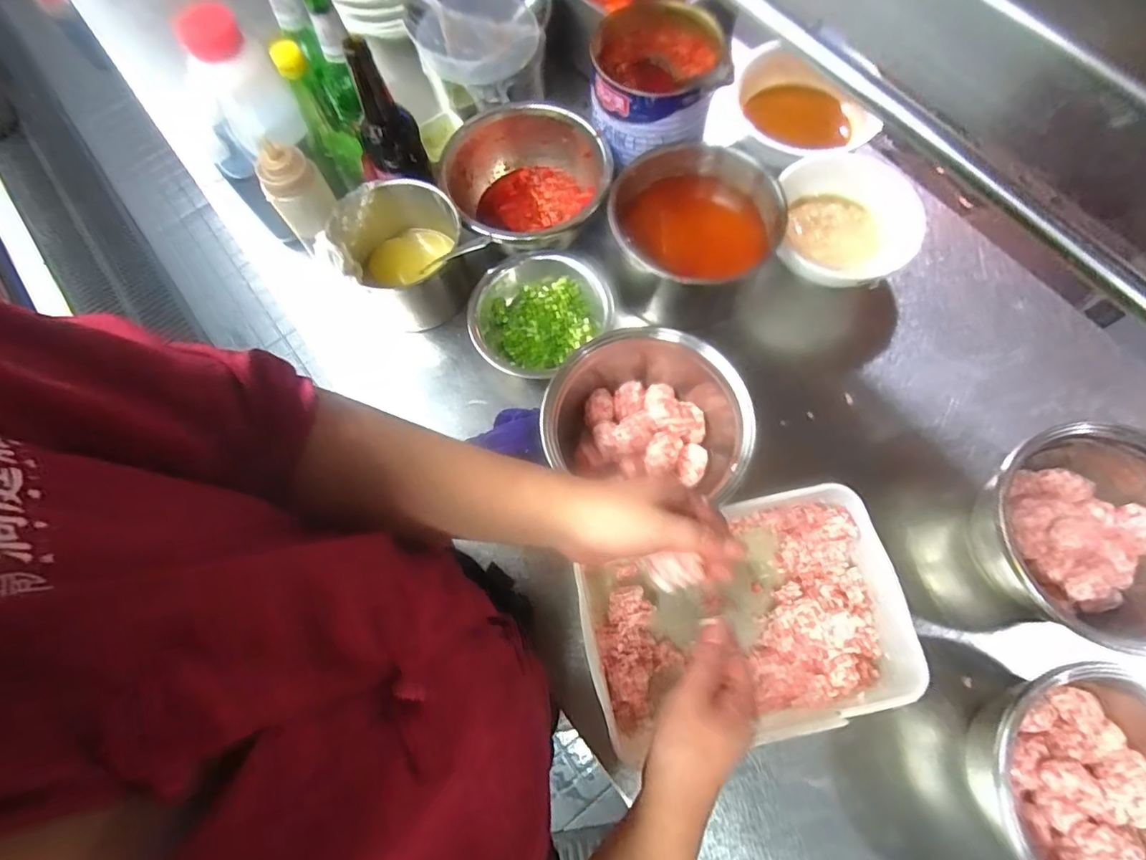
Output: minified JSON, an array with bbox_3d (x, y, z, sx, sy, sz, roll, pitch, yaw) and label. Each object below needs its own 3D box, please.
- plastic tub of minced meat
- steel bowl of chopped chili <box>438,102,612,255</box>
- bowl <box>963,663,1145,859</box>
[{"bbox_3d":[0.168,0.188,0.550,0.308,0.085,0.201,-16,72,-3],"label":"plastic tub of minced meat"},{"bbox_3d":[-0.054,-0.313,0.715,0.197,0.092,0.192,-1,71,2],"label":"steel bowl of chopped chili"},{"bbox_3d":[0.471,0.328,0.484,0.189,0.103,0.200,-1,71,2],"label":"bowl"}]

